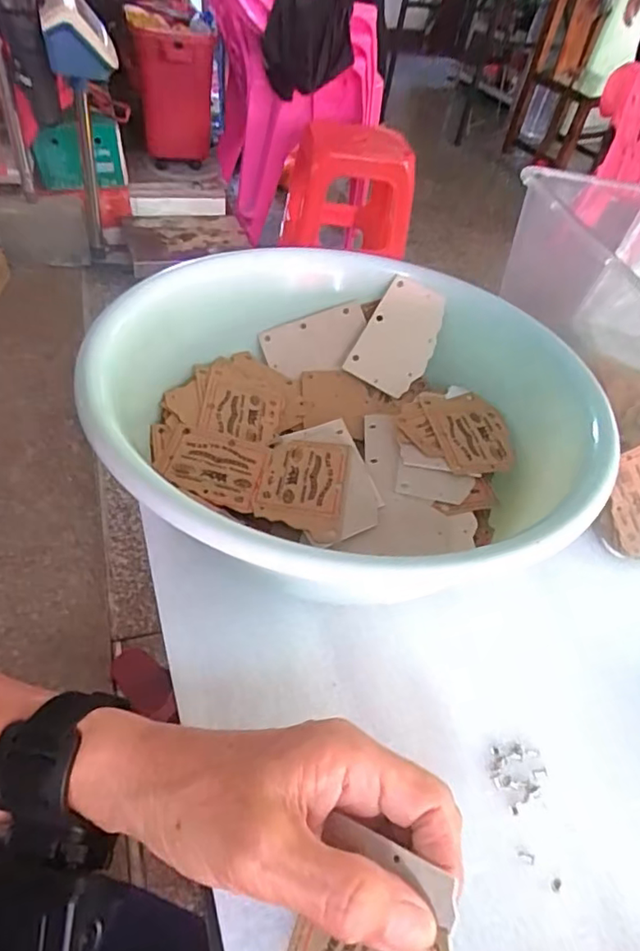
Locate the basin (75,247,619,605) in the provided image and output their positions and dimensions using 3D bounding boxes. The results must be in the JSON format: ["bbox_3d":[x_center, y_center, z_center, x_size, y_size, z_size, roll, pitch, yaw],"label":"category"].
[{"bbox_3d":[0.017,-0.047,0.354,0.280,0.105,0.294,6,49,-6],"label":"basin"}]

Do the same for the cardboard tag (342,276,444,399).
[{"bbox_3d":[0.061,-0.105,0.431,0.053,0.007,0.082,31,94,8],"label":"cardboard tag"}]

